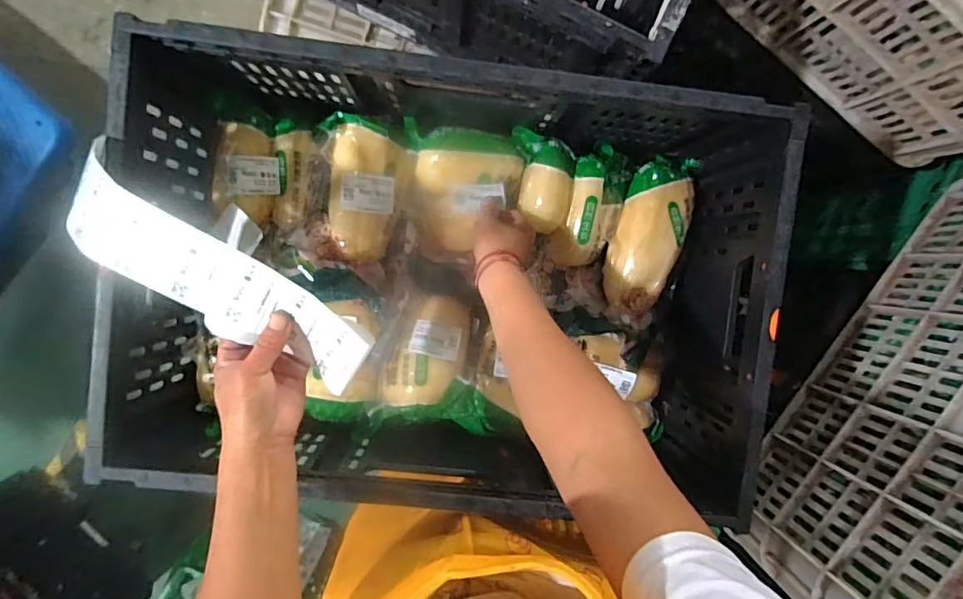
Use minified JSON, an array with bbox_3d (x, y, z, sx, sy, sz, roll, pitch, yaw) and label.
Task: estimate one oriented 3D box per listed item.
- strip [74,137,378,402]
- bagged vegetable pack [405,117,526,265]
[{"bbox_3d":[-0.200,-0.011,0.394,0.242,0.028,0.066,31,92,-7],"label":"strip"},{"bbox_3d":[-0.019,-0.118,0.593,0.130,0.044,0.150,1,95,-4],"label":"bagged vegetable pack"}]

